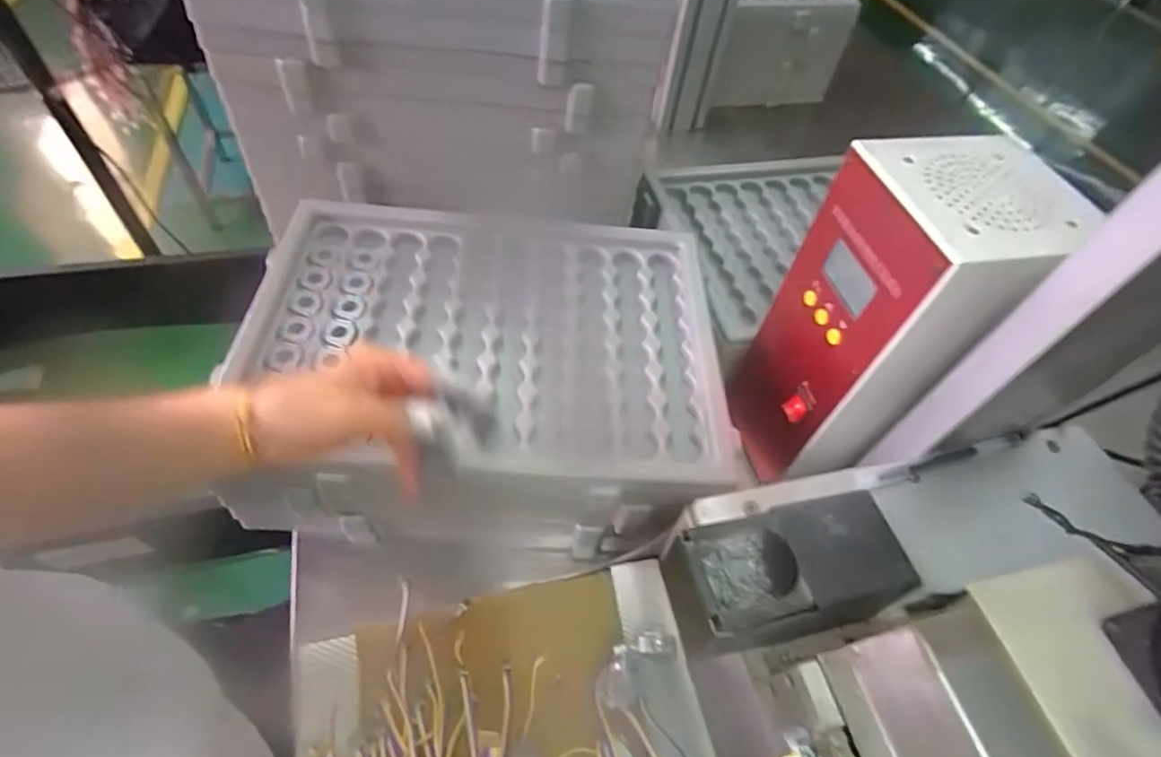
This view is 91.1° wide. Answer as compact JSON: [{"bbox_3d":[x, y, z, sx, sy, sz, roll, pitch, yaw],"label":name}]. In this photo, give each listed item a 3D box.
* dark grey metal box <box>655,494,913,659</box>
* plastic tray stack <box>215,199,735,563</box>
[{"bbox_3d":[0.107,0.108,0.308,0.113,0.061,0.064,-8,54,-12],"label":"dark grey metal box"},{"bbox_3d":[-0.082,0.001,0.532,0.389,0.156,0.302,3,53,-3],"label":"plastic tray stack"}]

